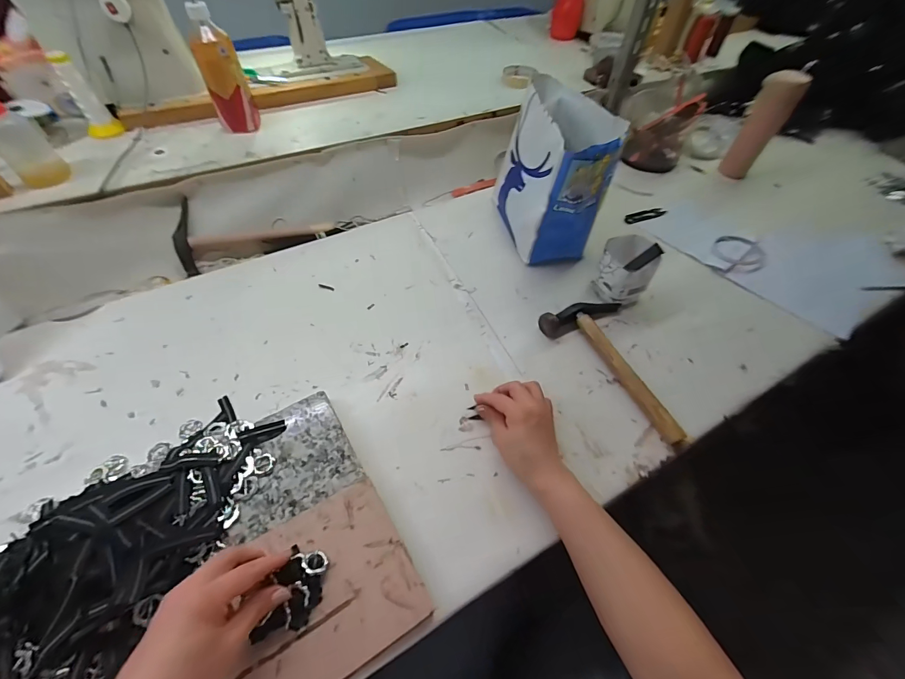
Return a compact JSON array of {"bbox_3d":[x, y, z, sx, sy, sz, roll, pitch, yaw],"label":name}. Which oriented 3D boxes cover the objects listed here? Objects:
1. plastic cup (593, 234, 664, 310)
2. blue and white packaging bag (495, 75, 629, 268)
[{"bbox_3d":[0.274,-0.109,0.606,0.079,0.100,0.080,1,55,-1],"label":"plastic cup"},{"bbox_3d":[0.171,-0.281,0.664,0.140,0.215,0.237,-8,55,-8],"label":"blue and white packaging bag"}]

